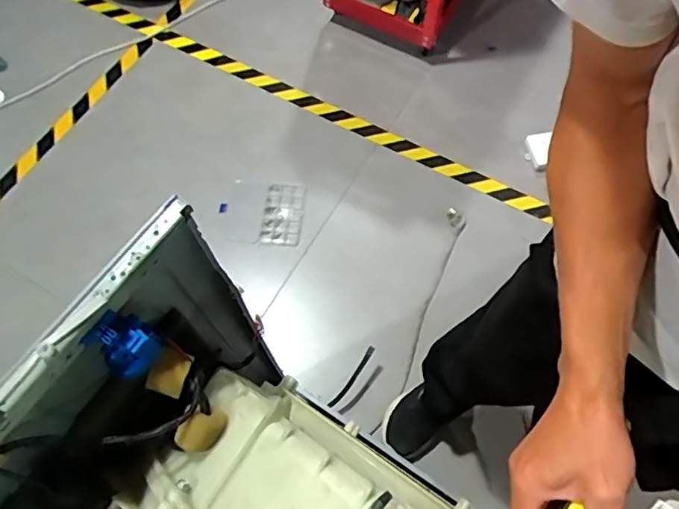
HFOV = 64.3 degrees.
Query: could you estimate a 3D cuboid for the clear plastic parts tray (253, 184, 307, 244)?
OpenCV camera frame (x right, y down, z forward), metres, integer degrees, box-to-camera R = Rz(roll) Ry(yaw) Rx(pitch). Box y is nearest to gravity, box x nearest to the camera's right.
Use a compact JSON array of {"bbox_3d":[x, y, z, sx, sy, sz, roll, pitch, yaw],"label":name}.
[{"bbox_3d":[-0.147,-0.105,1.394,0.110,0.027,0.171,7,64,5],"label":"clear plastic parts tray"}]

